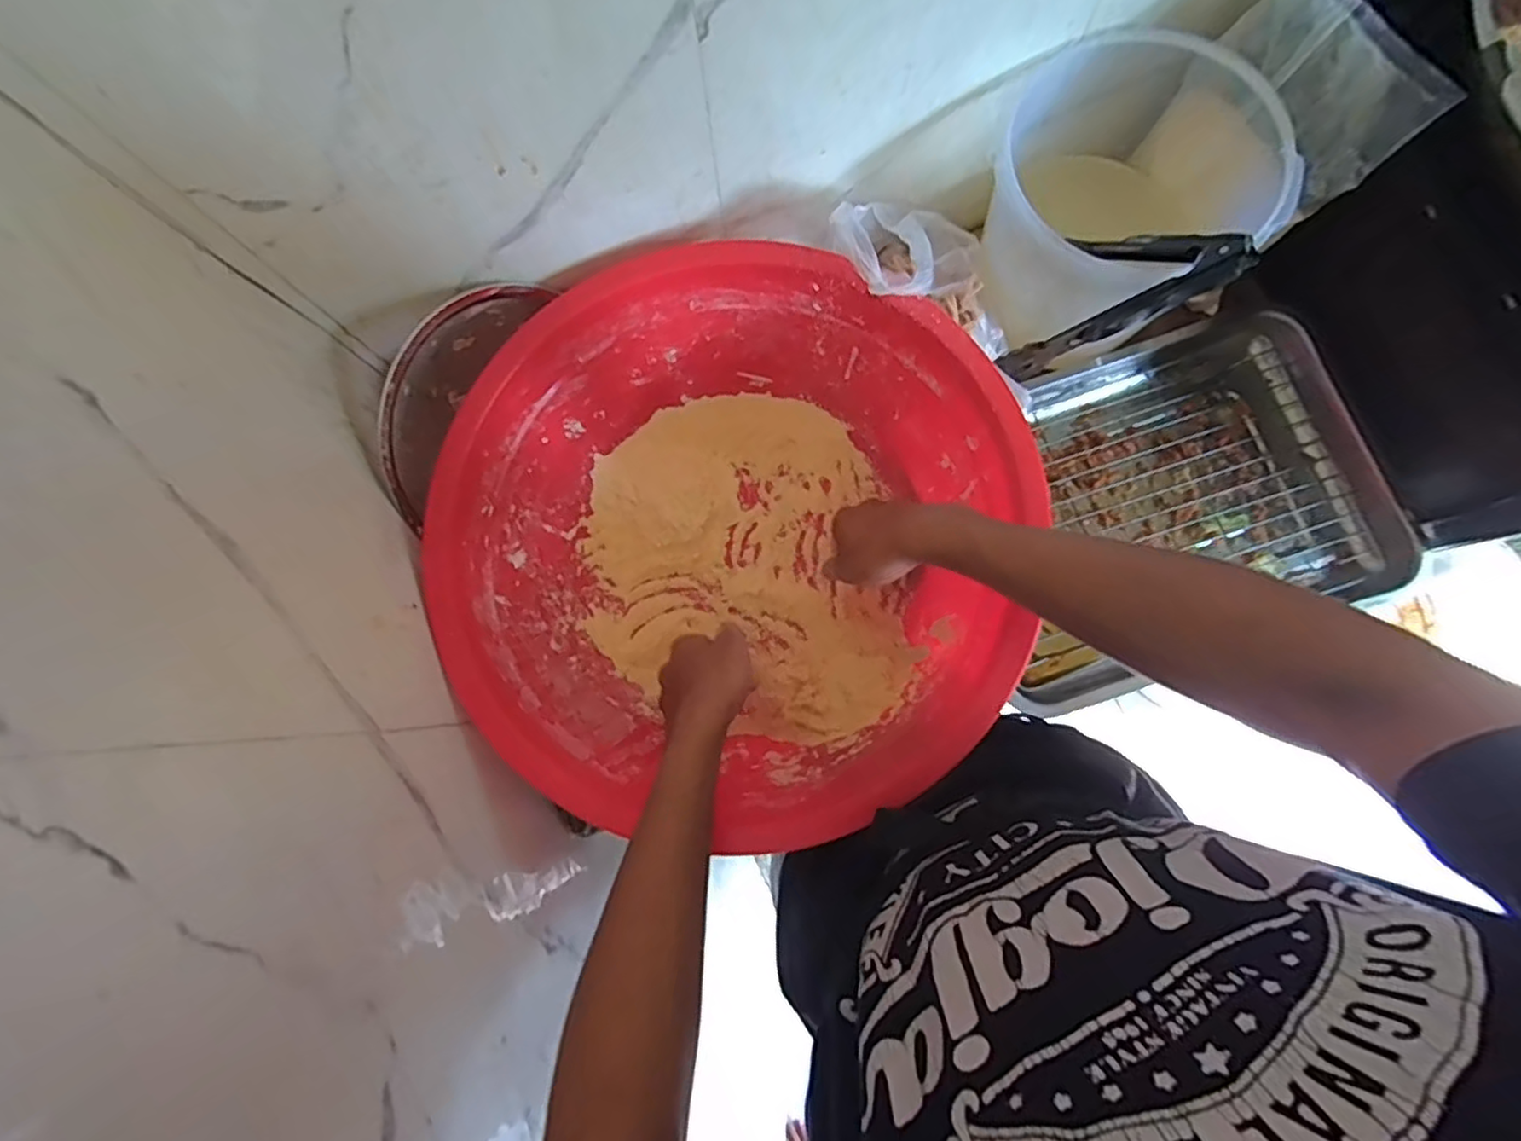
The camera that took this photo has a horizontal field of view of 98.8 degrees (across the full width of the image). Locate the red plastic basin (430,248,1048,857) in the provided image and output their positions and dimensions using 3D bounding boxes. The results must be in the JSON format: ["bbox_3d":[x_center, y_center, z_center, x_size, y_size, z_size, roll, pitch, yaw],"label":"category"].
[{"bbox_3d":[-0.020,-0.017,0.541,0.421,0.172,0.416,0,79,1],"label":"red plastic basin"}]

